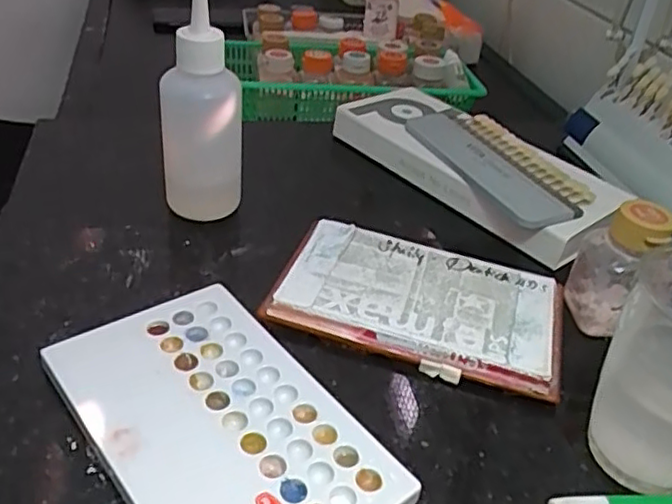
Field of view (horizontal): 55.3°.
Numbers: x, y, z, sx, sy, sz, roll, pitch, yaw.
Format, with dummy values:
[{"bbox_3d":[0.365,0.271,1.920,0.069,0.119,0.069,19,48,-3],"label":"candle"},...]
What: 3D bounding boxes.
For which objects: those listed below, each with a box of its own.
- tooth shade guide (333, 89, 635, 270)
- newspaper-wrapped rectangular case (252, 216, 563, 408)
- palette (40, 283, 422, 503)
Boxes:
[{"bbox_3d":[0.101,-0.067,0.467,0.100,0.025,0.212,-16,42,-29],"label":"tooth shade guide"},{"bbox_3d":[0.046,0.027,0.350,0.148,0.016,0.089,16,37,12],"label":"newspaper-wrapped rectangular case"},{"bbox_3d":[-0.050,0.074,0.273,0.093,0.013,0.151,-22,45,-34],"label":"palette"}]

